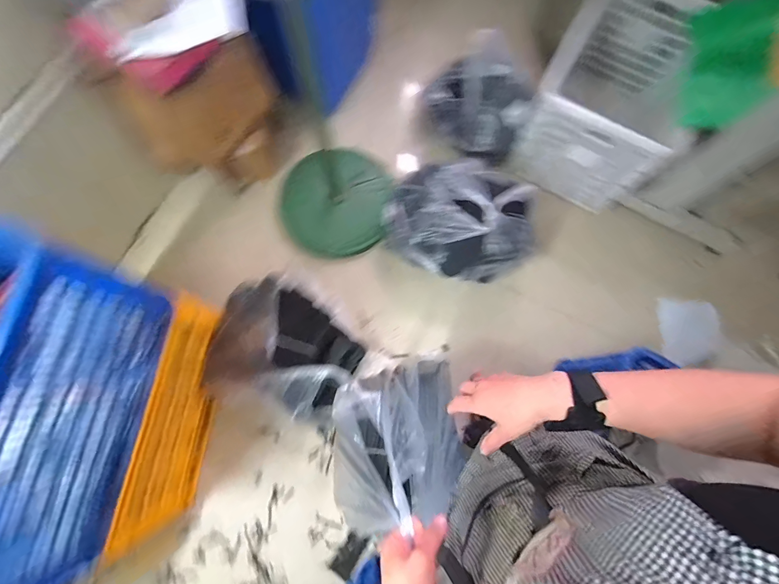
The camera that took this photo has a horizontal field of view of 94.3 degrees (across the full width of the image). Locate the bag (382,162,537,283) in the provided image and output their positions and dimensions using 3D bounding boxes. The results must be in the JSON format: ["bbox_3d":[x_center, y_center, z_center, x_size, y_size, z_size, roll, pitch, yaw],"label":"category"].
[{"bbox_3d":[0.221,-0.223,1.121,0.469,0.204,0.321,12,75,2],"label":"bag"}]

